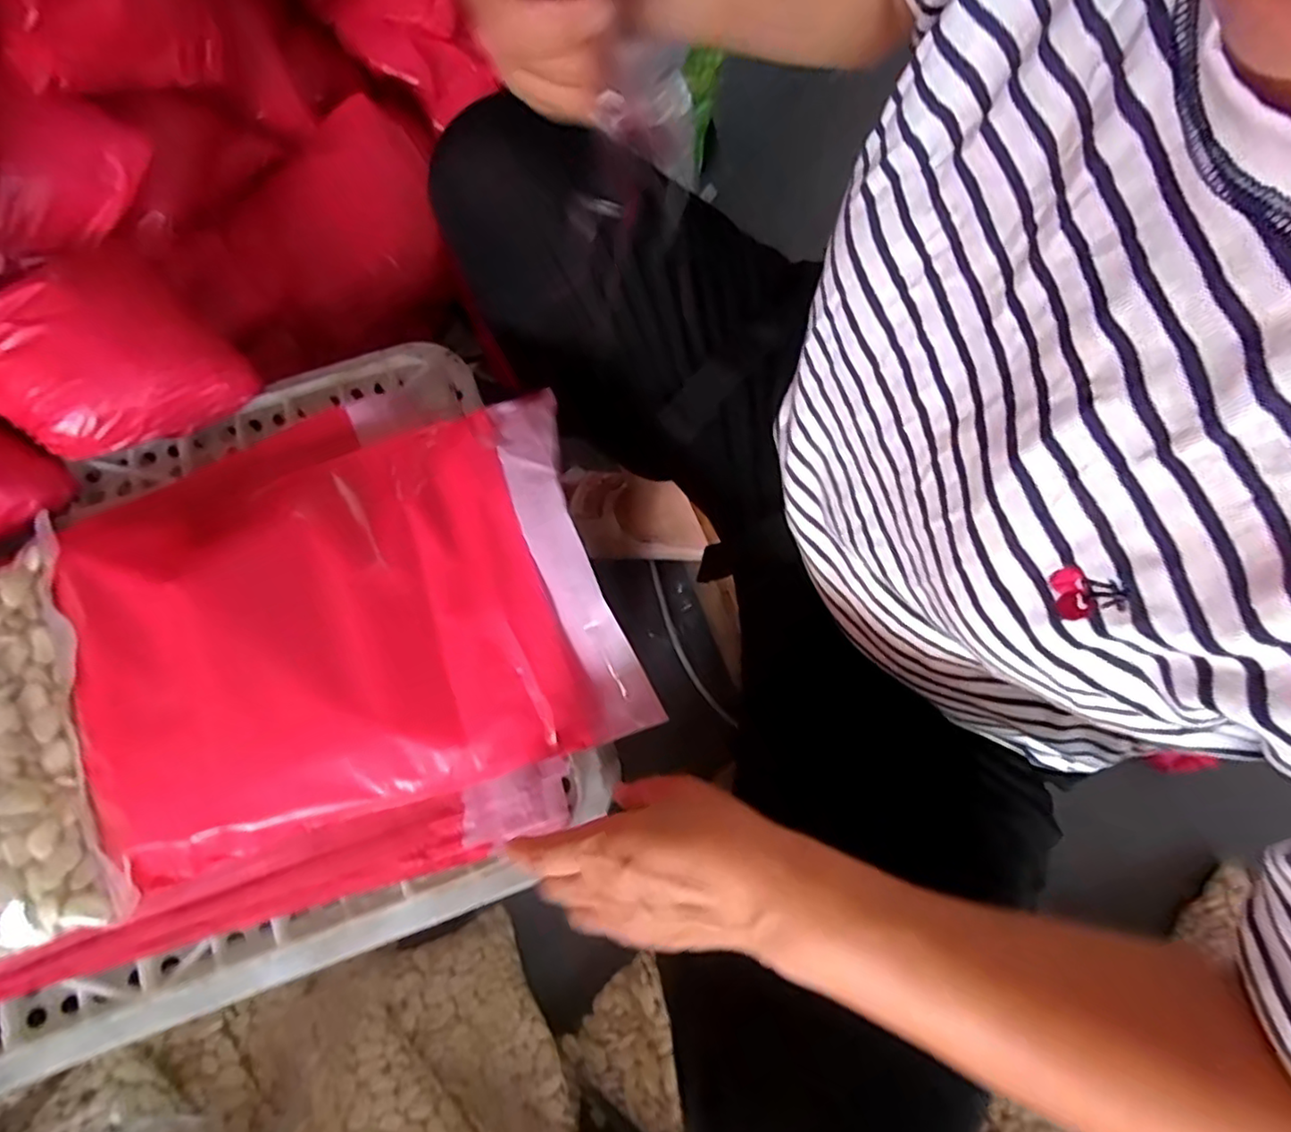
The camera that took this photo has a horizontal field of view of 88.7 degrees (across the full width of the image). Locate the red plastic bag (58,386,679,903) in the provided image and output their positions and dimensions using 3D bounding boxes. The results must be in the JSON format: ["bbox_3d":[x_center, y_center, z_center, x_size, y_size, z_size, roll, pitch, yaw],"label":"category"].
[{"bbox_3d":[-0.177,0.034,0.401,0.299,0.048,0.225,-19,75,-6],"label":"red plastic bag"}]

